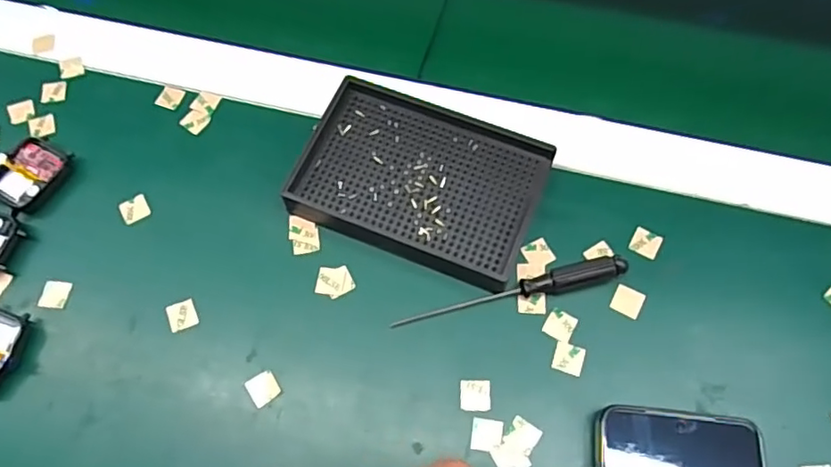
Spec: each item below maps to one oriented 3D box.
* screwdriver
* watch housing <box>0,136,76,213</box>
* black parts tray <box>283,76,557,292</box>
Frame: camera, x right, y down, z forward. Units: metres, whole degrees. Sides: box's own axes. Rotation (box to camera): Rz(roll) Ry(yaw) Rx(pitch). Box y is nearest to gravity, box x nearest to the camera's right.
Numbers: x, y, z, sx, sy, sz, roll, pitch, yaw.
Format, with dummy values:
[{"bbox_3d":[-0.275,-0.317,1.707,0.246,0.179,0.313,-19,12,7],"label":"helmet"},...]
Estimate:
[{"bbox_3d":[0.053,0.035,0.324,0.129,0.011,0.015,-17,67,-6],"label":"screwdriver"},{"bbox_3d":[-0.238,-0.037,0.362,0.038,0.010,0.044,23,68,11],"label":"watch housing"},{"bbox_3d":[0.004,-0.033,0.347,0.134,0.017,0.096,21,68,10],"label":"black parts tray"}]

